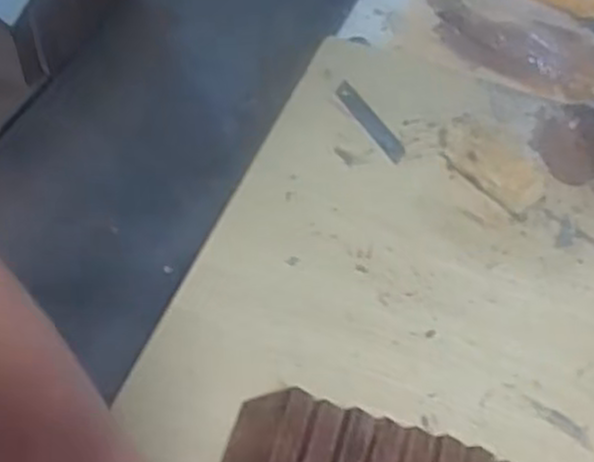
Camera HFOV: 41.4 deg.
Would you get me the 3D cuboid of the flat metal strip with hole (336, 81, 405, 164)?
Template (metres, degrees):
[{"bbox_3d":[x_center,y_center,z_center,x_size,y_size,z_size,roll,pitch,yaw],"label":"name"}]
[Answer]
[{"bbox_3d":[0.062,-0.095,0.681,0.017,0.004,0.097,-25,59,-18],"label":"flat metal strip with hole"}]

